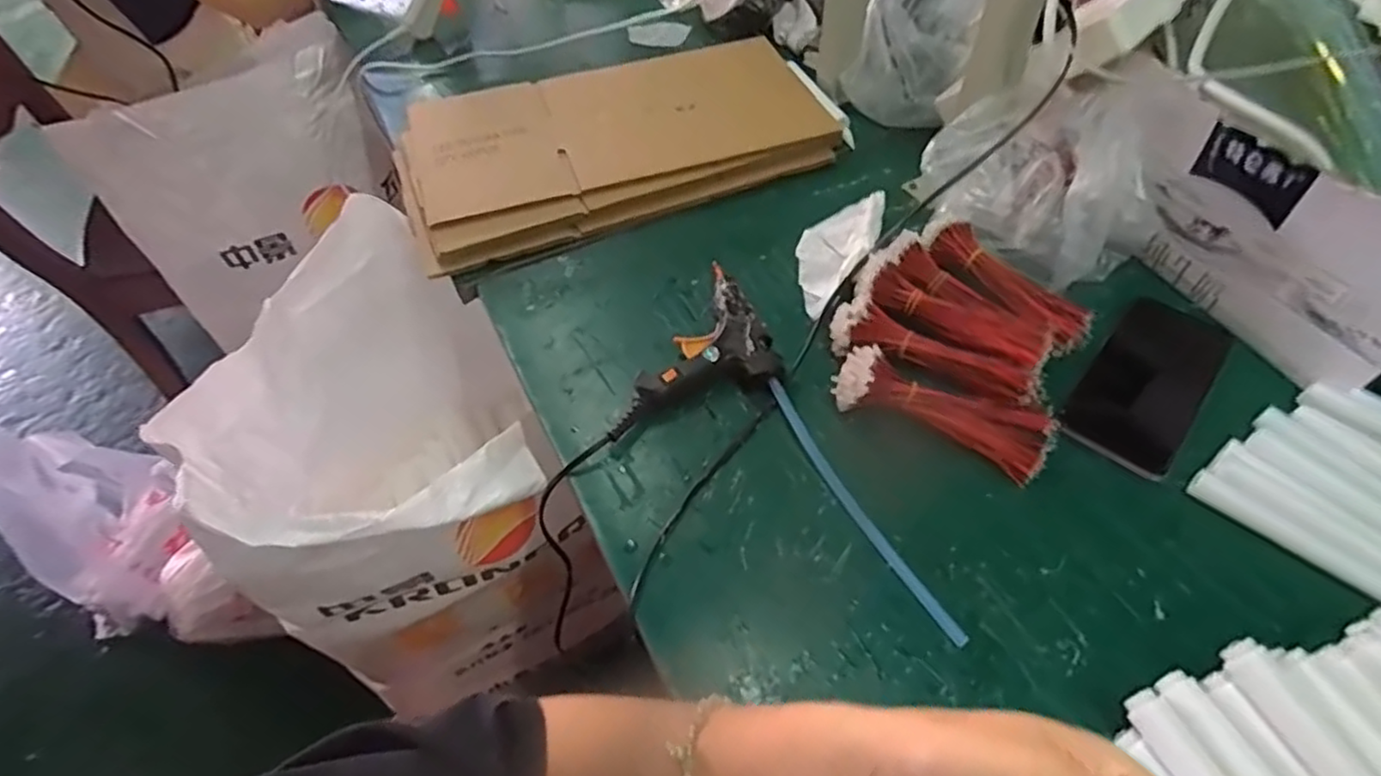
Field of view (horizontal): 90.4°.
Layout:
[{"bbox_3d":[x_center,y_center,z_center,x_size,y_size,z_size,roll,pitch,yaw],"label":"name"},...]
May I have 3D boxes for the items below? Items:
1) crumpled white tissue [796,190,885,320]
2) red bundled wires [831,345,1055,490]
[{"bbox_3d":[0.122,-0.121,0.573,0.061,0.031,0.136,15,56,13],"label":"crumpled white tissue"},{"bbox_3d":[0.171,0.011,0.465,0.142,0.039,0.052,23,58,17],"label":"red bundled wires"}]

